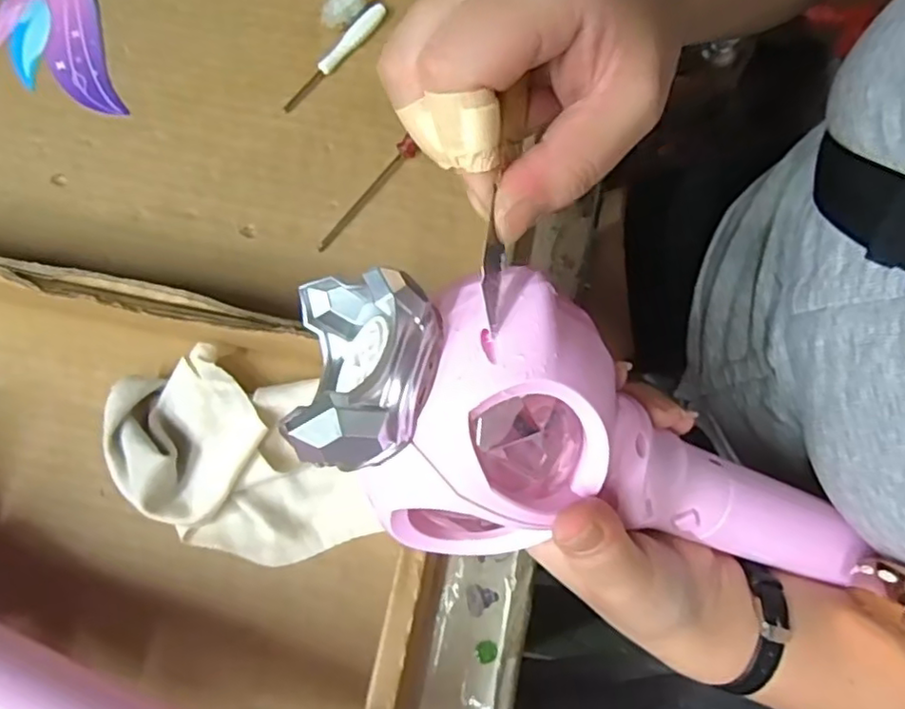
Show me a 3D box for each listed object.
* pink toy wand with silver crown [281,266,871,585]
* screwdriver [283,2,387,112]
[{"bbox_3d":[0.062,0.043,0.244,0.249,0.082,0.082,22,77,-27],"label":"pink toy wand with silver crown"},{"bbox_3d":[-0.067,-0.170,0.365,0.008,0.008,0.084,40,81,7],"label":"screwdriver"}]

